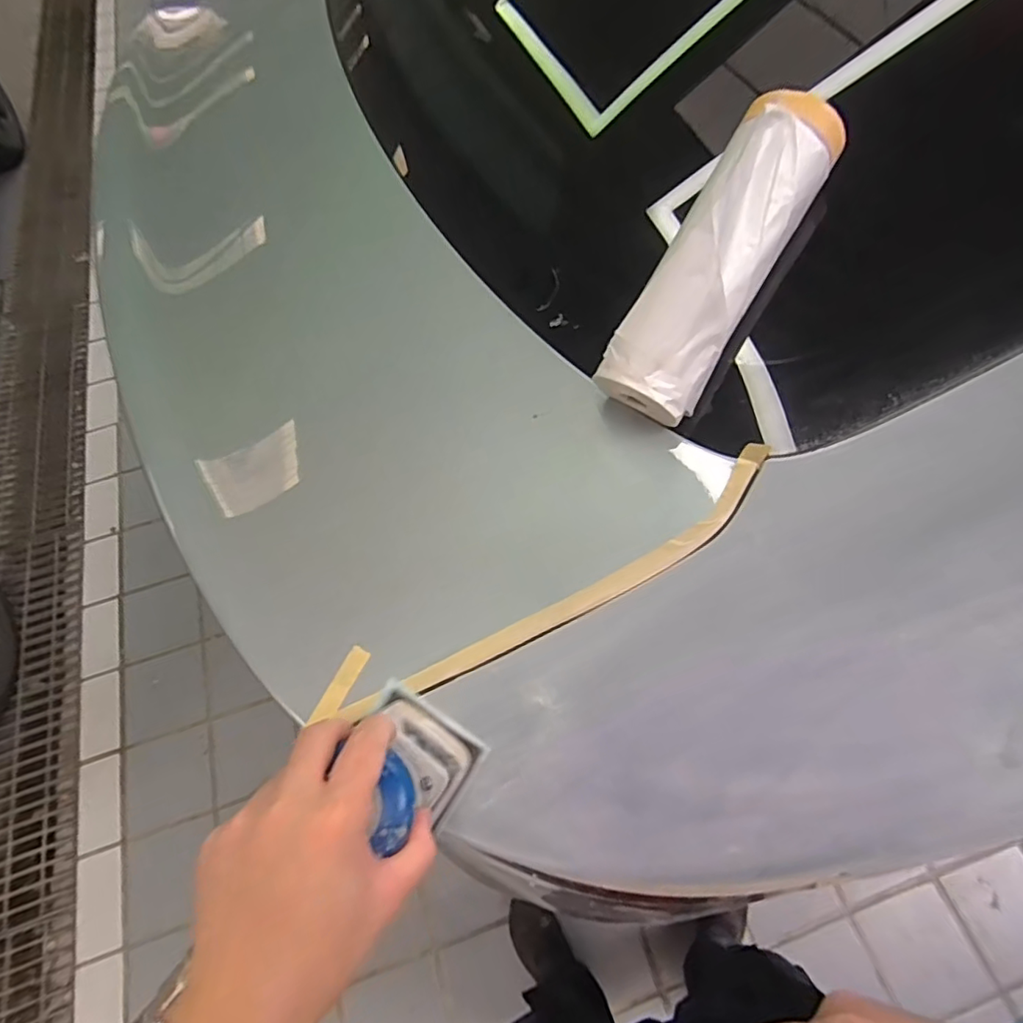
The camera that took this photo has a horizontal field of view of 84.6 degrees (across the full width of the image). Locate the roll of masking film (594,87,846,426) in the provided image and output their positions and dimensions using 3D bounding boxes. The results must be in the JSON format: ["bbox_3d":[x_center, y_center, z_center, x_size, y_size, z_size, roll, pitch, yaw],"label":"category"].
[{"bbox_3d":[0.127,-0.158,0.345,0.065,0.078,0.202,34,97,17],"label":"roll of masking film"}]

